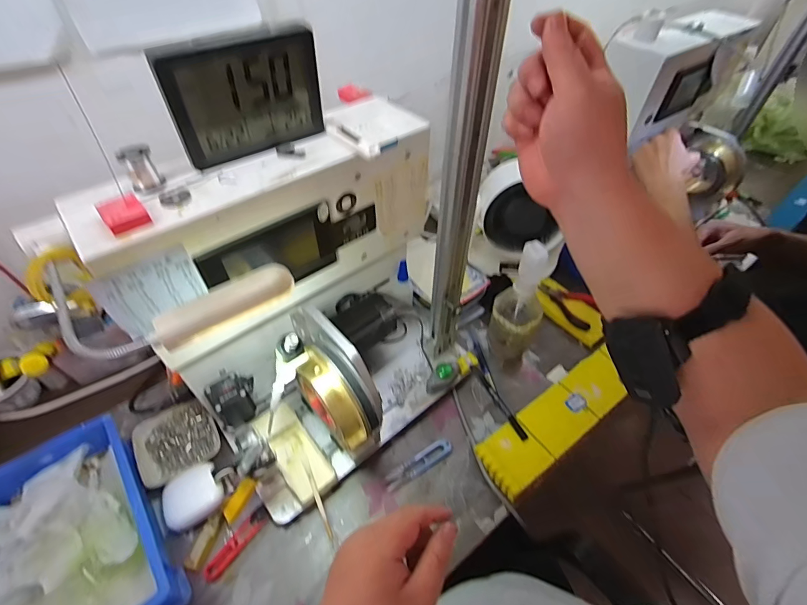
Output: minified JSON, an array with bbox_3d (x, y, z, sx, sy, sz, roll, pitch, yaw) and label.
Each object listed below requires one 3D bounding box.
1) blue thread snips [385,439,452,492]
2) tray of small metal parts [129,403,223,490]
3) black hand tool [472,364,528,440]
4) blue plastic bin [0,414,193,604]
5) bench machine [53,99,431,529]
[{"bbox_3d":[0.021,0.216,0.530,0.099,0.010,0.024,-24,54,-21],"label":"blue thread snips"},{"bbox_3d":[-0.306,0.189,0.534,0.098,0.022,0.098,-25,54,-21],"label":"tray of small metal parts"},{"bbox_3d":[0.134,0.137,0.555,0.012,0.013,0.120,-22,54,-20],"label":"black hand tool"},{"bbox_3d":[-0.368,0.268,0.429,0.176,0.069,0.249,-30,57,-25],"label":"blue plastic bin"},{"bbox_3d":[-0.089,0.015,0.462,0.237,0.329,0.367,35,57,25],"label":"bench machine"}]

